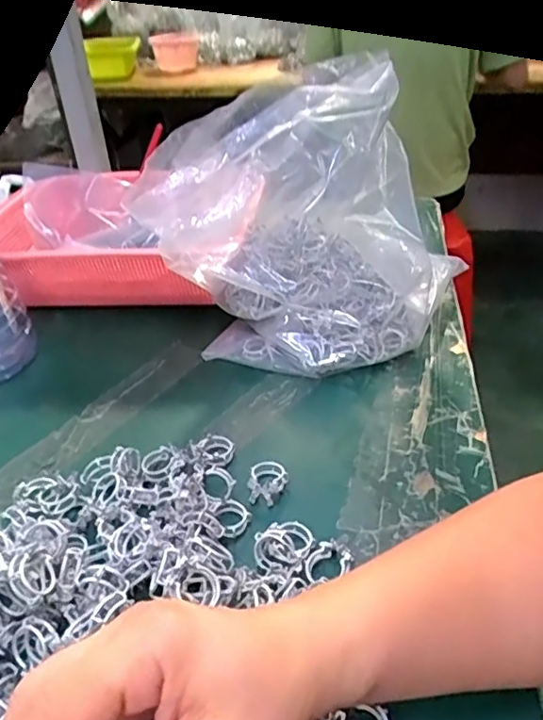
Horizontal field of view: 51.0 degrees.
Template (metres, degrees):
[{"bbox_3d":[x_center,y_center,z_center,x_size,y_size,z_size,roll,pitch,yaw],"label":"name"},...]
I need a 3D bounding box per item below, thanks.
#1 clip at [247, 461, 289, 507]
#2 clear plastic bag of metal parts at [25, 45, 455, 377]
[{"bbox_3d":[-0.002,0.084,0.399,0.025,0.011,0.032,4,37,12],"label":"clip"},{"bbox_3d":[0.037,-0.127,0.509,0.218,0.220,0.199,13,39,22],"label":"clear plastic bag of metal parts"}]

